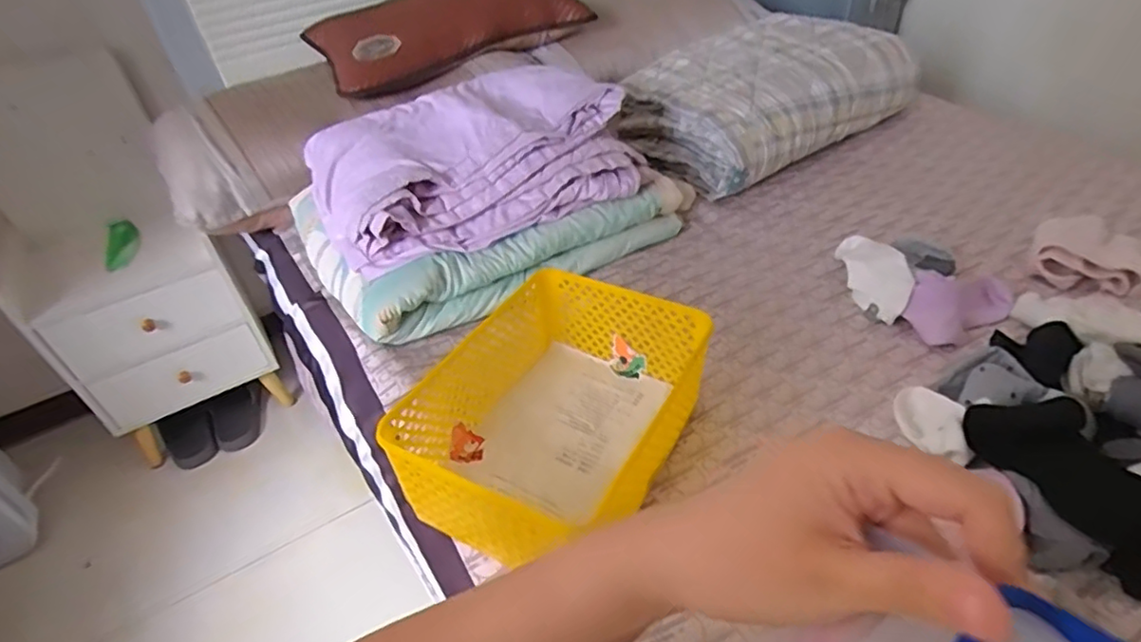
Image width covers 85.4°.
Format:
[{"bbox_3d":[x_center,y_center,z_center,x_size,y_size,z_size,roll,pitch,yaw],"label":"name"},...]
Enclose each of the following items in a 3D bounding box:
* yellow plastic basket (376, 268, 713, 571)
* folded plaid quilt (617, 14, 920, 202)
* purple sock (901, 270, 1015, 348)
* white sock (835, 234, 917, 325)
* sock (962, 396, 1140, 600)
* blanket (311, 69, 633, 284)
[{"bbox_3d":[-0.008,0.088,0.595,0.208,0.115,0.276,18,47,26],"label":"yellow plastic basket"},{"bbox_3d":[0.322,-0.393,1.078,0.440,0.157,0.326,-27,45,-21],"label":"folded plaid quilt"},{"bbox_3d":[0.446,-0.028,0.707,0.128,0.052,0.071,-23,44,-18],"label":"purple sock"},{"bbox_3d":[0.372,-0.057,0.762,0.065,0.048,0.136,-1,41,7],"label":"white sock"},{"bbox_3d":[0.422,0.127,0.508,0.085,0.055,0.170,-26,57,-21],"label":"sock"},{"bbox_3d":[-0.147,-0.230,0.875,0.423,0.118,0.287,-19,43,-14],"label":"blanket"}]

